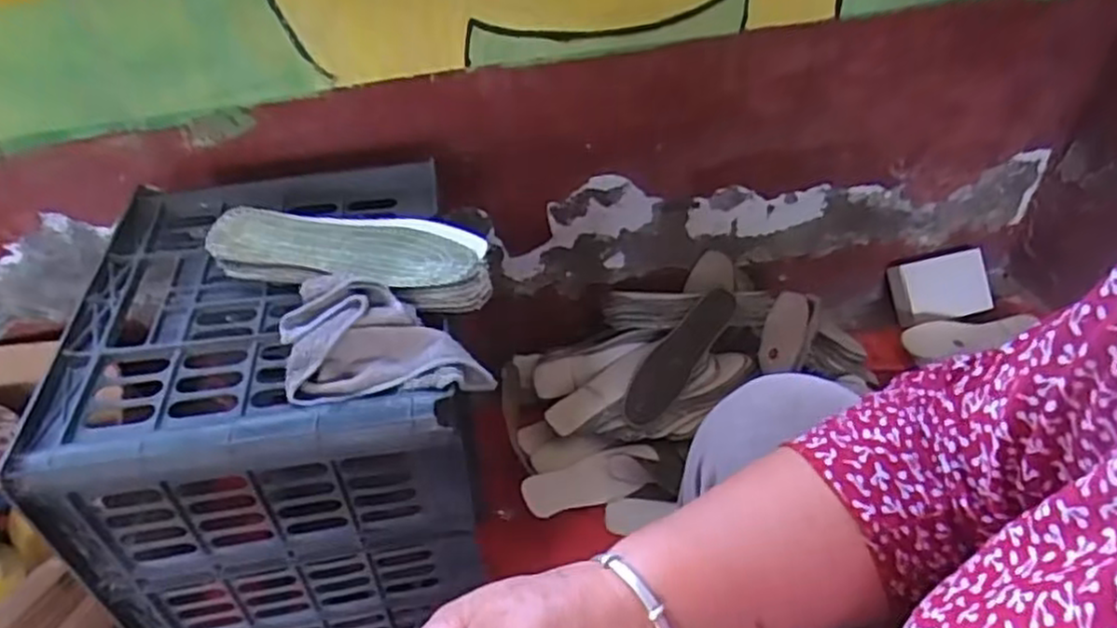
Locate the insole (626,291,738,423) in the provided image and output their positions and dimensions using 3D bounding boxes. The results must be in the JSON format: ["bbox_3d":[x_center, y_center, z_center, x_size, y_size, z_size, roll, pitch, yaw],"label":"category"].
[{"bbox_3d":[0.165,0.057,0.998,0.215,0.062,0.006,-52,11,-3],"label":"insole"}]

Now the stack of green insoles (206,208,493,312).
[{"bbox_3d":[-0.162,-0.047,0.572,0.231,0.033,0.076,10,43,14],"label":"stack of green insoles"}]

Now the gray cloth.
[{"bbox_3d":[-0.118,0.018,0.499,0.132,0.054,0.075,-4,41,-2],"label":"gray cloth"}]

